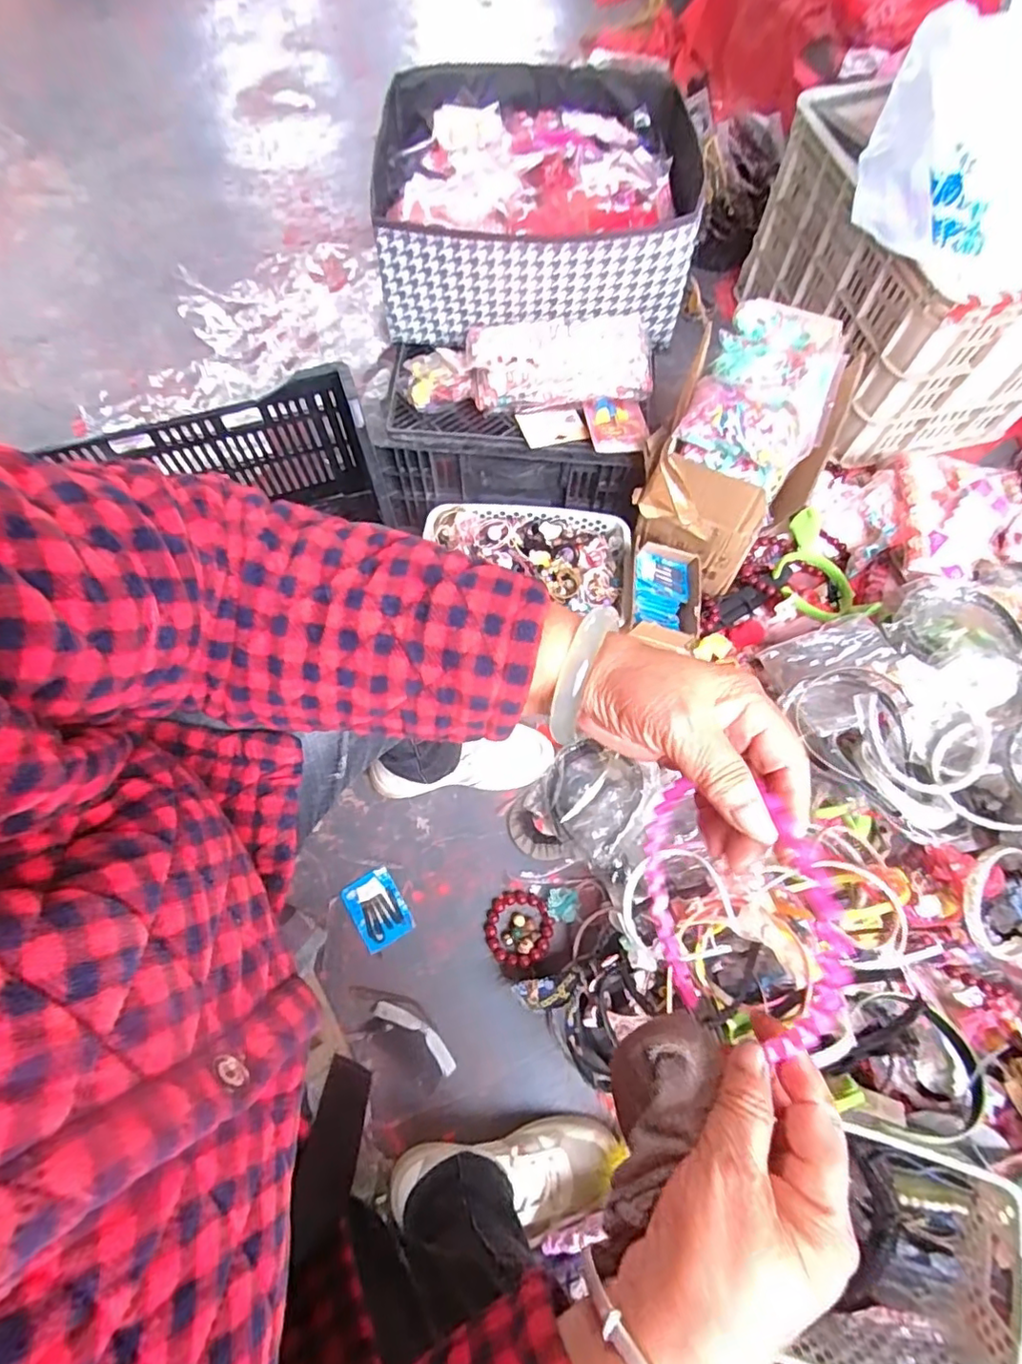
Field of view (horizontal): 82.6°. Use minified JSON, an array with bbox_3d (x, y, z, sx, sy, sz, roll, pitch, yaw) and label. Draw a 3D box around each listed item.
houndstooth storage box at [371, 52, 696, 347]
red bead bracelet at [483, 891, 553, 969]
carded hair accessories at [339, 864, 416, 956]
[{"bbox_3d":[0.030,-0.666,0.818,0.407,0.164,0.394,0,66,0],"label":"houndstooth storage box"},{"bbox_3d":[0.010,0.307,0.725,0.079,0.014,0.084,0,66,0],"label":"red bead bracelet"},{"bbox_3d":[-0.170,0.290,0.743,0.065,0.004,0.088,-31,73,-10],"label":"carded hair accessories"}]

